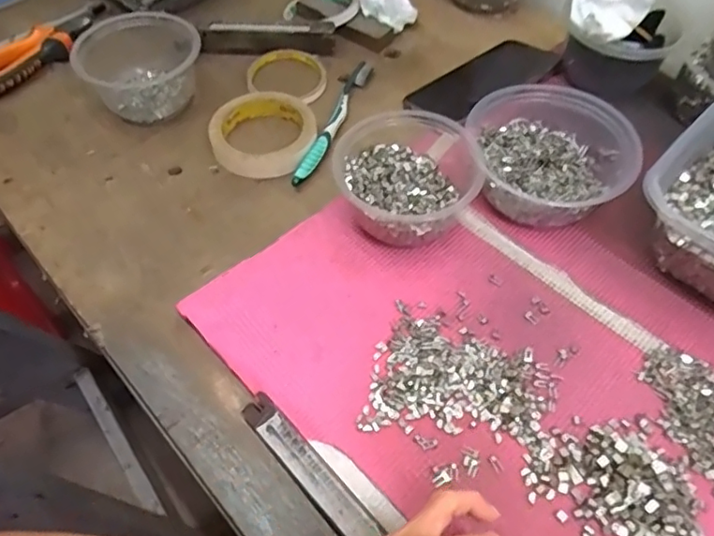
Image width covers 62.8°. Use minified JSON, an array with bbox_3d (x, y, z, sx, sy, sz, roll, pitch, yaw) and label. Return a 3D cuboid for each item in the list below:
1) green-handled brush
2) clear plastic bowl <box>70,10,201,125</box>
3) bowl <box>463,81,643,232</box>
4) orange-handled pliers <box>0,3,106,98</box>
[{"bbox_3d":[-0.021,-0.145,0.570,0.019,0.016,0.182,16,56,11],"label":"green-handled brush"},{"bbox_3d":[-0.208,-0.200,0.575,0.117,0.055,0.095,-31,60,-21],"label":"clear plastic bowl"},{"bbox_3d":[0.158,-0.097,0.485,0.127,0.073,0.125,0,54,-1],"label":"bowl"},{"bbox_3d":[-0.335,-0.237,0.619,0.062,0.026,0.183,32,60,20],"label":"orange-handled pliers"}]

